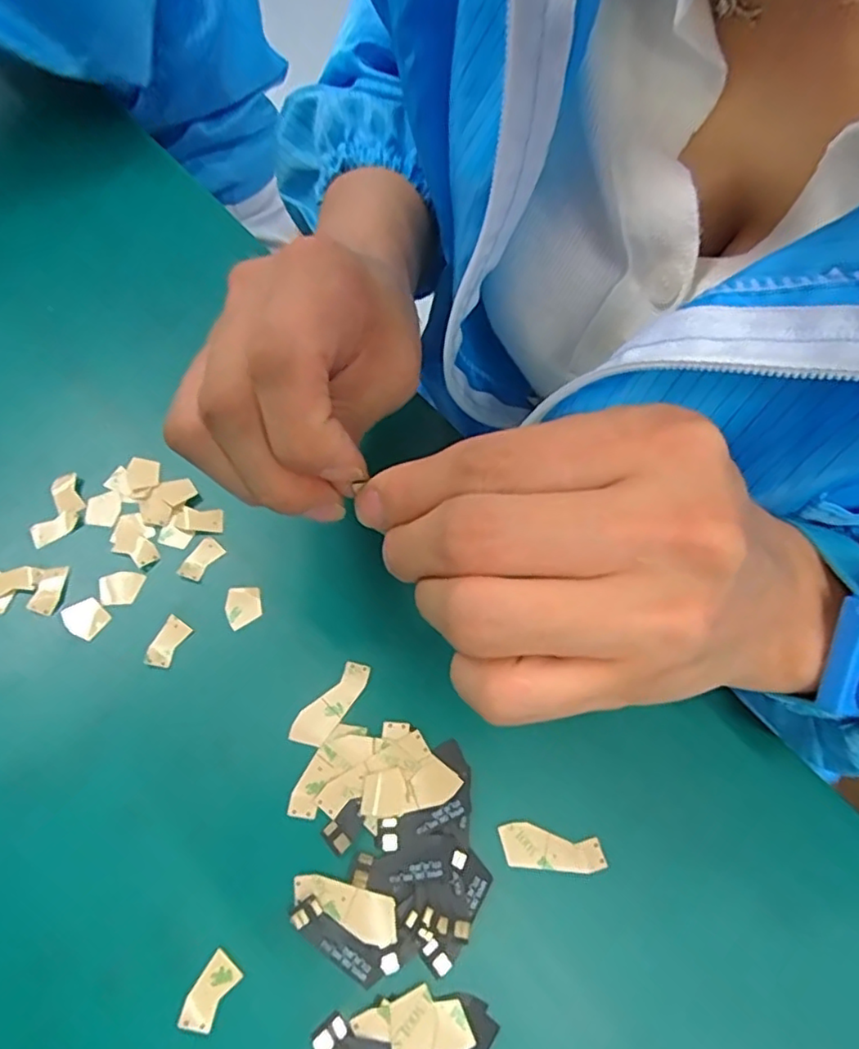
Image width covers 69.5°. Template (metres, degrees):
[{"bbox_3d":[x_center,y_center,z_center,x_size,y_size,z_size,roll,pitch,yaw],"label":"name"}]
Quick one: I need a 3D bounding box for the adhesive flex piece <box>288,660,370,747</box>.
[{"bbox_3d":[-0.038,0.068,0.239,0.013,0.004,0.036,34,67,12],"label":"adhesive flex piece"}]

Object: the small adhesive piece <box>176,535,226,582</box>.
[{"bbox_3d":[-0.097,0.015,0.263,0.011,0.004,0.020,34,68,8],"label":"small adhesive piece"}]

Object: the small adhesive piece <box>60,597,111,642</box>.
[{"bbox_3d":[-0.138,0.037,0.247,0.016,0.004,0.014,39,69,15],"label":"small adhesive piece"}]

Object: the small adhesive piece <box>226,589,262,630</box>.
[{"bbox_3d":[-0.076,0.033,0.253,0.014,0.004,0.017,-11,66,-8],"label":"small adhesive piece"}]

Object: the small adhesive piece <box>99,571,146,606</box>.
[{"bbox_3d":[-0.127,0.026,0.255,0.017,0.004,0.014,2,64,-2],"label":"small adhesive piece"}]

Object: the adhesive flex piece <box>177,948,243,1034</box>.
[{"bbox_3d":[-0.071,0.150,0.198,0.011,0.004,0.021,29,63,13],"label":"adhesive flex piece"}]

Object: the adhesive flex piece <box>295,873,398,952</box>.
[{"bbox_3d":[-0.029,0.128,0.208,0.037,0.004,0.014,18,65,6],"label":"adhesive flex piece"}]

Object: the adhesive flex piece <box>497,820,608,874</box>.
[{"bbox_3d":[0.044,0.116,0.222,0.037,0.004,0.014,6,64,0],"label":"adhesive flex piece"}]

